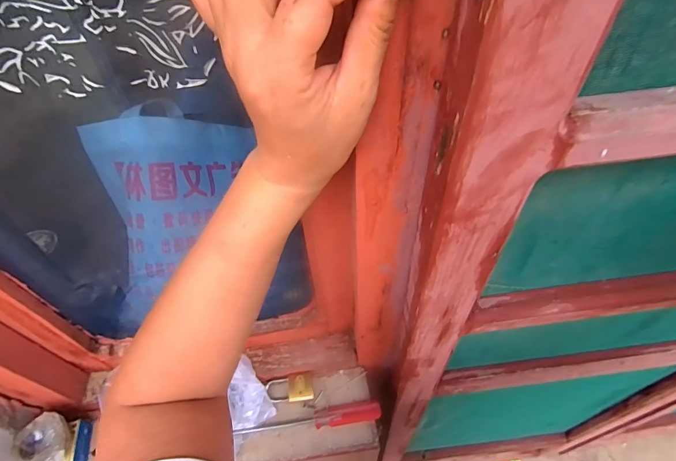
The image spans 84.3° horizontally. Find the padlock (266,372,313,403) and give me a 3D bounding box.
[{"bbox_3d":[-0.065,0.219,0.514,0.061,0.018,0.035,-9,50,-5],"label":"padlock"}]

